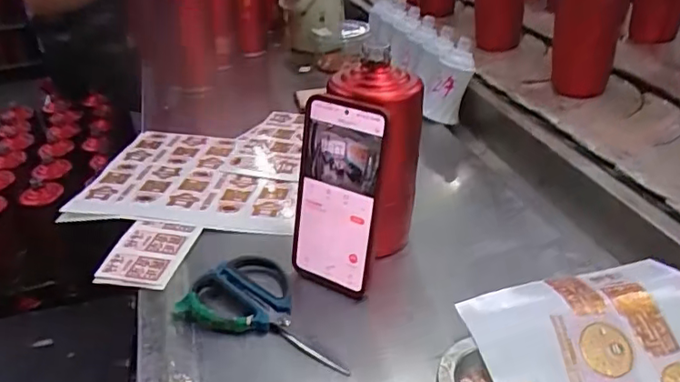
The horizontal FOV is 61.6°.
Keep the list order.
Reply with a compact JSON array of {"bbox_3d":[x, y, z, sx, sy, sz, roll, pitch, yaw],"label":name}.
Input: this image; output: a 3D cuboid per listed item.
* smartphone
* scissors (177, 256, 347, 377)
[{"bbox_3d":[-0.005,0.006,0.495,0.083,0.166,0.009,16,19,31],"label":"smartphone"},{"bbox_3d":[-0.056,0.097,0.486,0.161,0.008,0.088,14,36,27],"label":"scissors"}]

